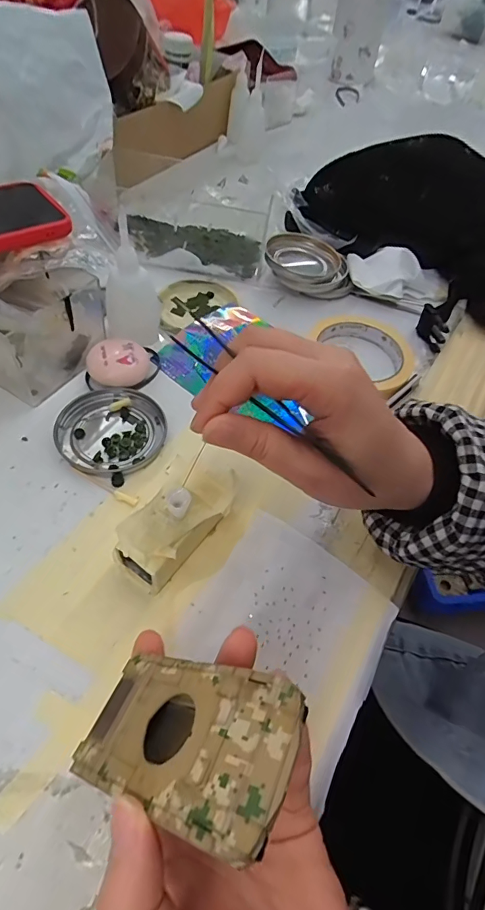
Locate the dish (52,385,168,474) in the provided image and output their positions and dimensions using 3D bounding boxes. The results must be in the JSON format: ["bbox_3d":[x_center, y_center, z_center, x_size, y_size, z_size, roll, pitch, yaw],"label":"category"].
[{"bbox_3d":[-0.099,-0.020,0.341,0.078,0.013,0.075,3,54,-4],"label":"dish"}]

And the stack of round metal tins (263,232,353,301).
[{"bbox_3d":[0.070,-0.200,0.475,0.090,0.029,0.078,3,54,-4],"label":"stack of round metal tins"}]

